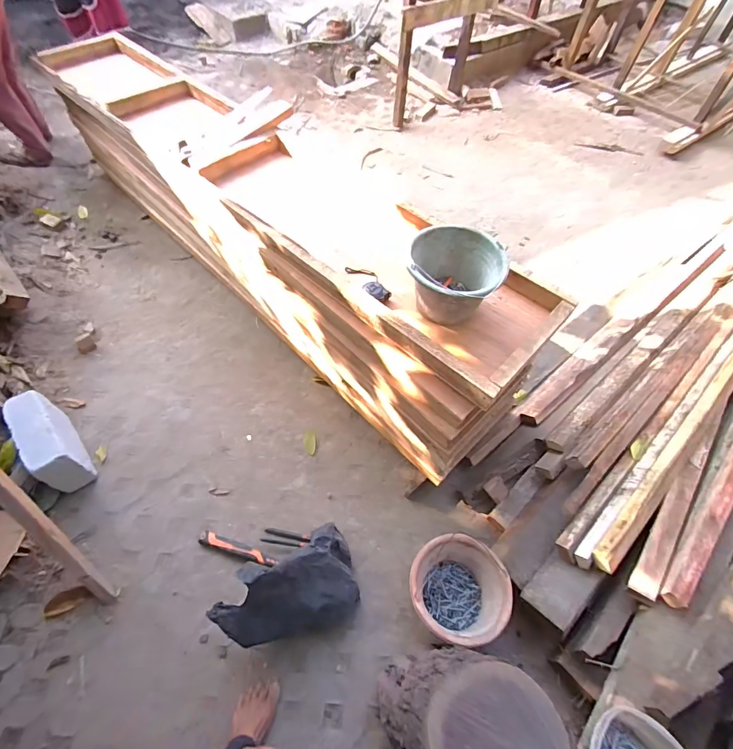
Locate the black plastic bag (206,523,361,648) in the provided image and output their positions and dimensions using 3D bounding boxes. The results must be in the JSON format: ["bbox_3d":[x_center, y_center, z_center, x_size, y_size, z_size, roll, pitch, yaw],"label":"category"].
[{"bbox_3d":[-0.182,0.566,1.007,0.346,0.285,0.216,-29,64,-20],"label":"black plastic bag"}]

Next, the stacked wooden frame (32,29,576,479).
[{"bbox_3d":[-0.385,-0.591,1.510,0.454,0.495,2.213,-39,68,-24],"label":"stacked wooden frame"}]

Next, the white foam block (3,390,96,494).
[{"bbox_3d":[-0.974,0.202,1.207,0.104,0.183,0.293,-34,66,-22],"label":"white foam block"}]

